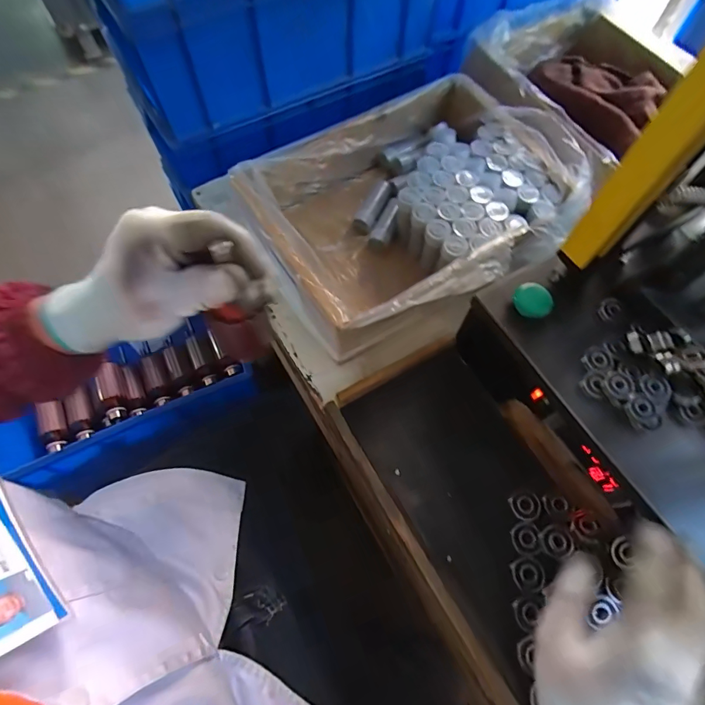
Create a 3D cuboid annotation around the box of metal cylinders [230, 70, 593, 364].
[{"bbox_3d":[0.079,-0.182,0.562,0.384,0.118,0.285,-29,69,-14],"label":"box of metal cylinders"}]

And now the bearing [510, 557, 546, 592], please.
[{"bbox_3d":[0.173,0.217,0.418,0.027,0.014,0.028,1,65,-1],"label":"bearing"}]

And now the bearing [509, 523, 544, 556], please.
[{"bbox_3d":[0.176,0.188,0.433,0.026,0.012,0.029,-21,67,-10],"label":"bearing"}]

